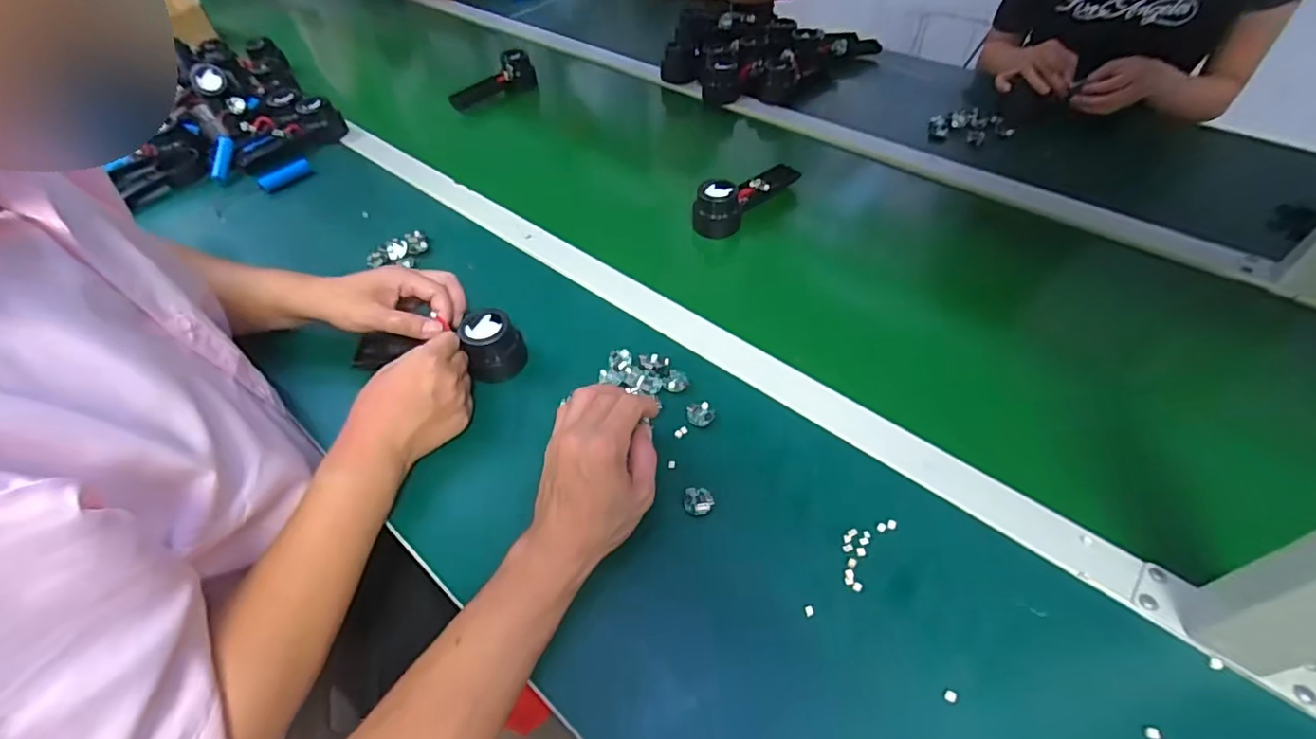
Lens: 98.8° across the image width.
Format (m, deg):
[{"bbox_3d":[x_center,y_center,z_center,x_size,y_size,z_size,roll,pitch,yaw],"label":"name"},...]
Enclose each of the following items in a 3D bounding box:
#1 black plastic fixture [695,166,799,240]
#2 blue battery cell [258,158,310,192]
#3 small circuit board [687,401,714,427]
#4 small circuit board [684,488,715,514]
[{"bbox_3d":[0.114,-0.219,0.710,0.157,0.058,0.047,-30,55,-22],"label":"black plastic fixture"},{"bbox_3d":[-0.531,-0.276,0.806,0.024,0.019,0.073,30,58,23],"label":"blue battery cell"},{"bbox_3d":[0.039,0.041,0.510,0.024,0.008,0.022,-1,49,1],"label":"small circuit board"},{"bbox_3d":[0.033,0.106,0.455,0.023,0.005,0.022,0,52,2],"label":"small circuit board"}]

